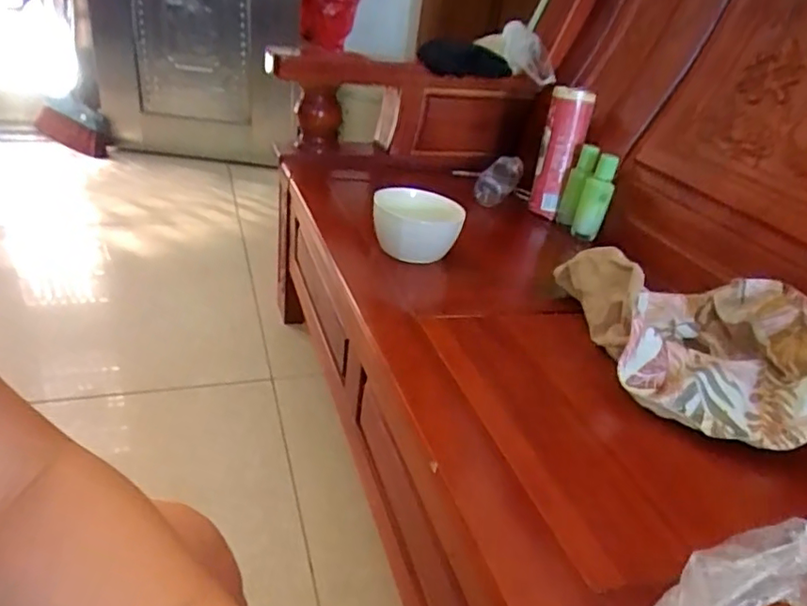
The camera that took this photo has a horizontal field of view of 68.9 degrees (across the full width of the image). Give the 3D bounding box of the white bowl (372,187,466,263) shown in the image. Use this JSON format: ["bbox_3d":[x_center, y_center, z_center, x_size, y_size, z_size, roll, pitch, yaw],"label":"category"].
[{"bbox_3d":[0.020,-0.108,0.883,0.132,0.083,0.148,12,31,8],"label":"white bowl"}]

